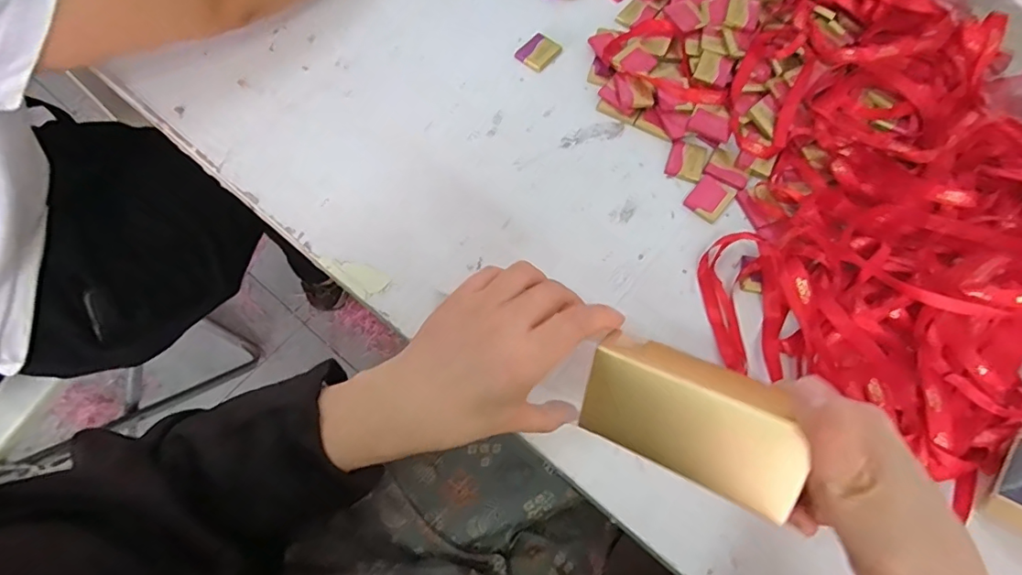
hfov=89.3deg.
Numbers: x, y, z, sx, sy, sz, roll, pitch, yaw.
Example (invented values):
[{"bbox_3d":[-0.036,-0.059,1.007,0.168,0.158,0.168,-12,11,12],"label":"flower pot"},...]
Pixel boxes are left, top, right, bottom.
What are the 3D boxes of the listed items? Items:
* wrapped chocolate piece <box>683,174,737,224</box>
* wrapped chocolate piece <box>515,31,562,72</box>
[{"bbox_3d":[0.176,-0.080,0.459,0.033,0.004,0.040,38,70,13],"label":"wrapped chocolate piece"},{"bbox_3d":[0.028,-0.236,0.519,0.033,0.007,0.044,37,70,12],"label":"wrapped chocolate piece"}]

